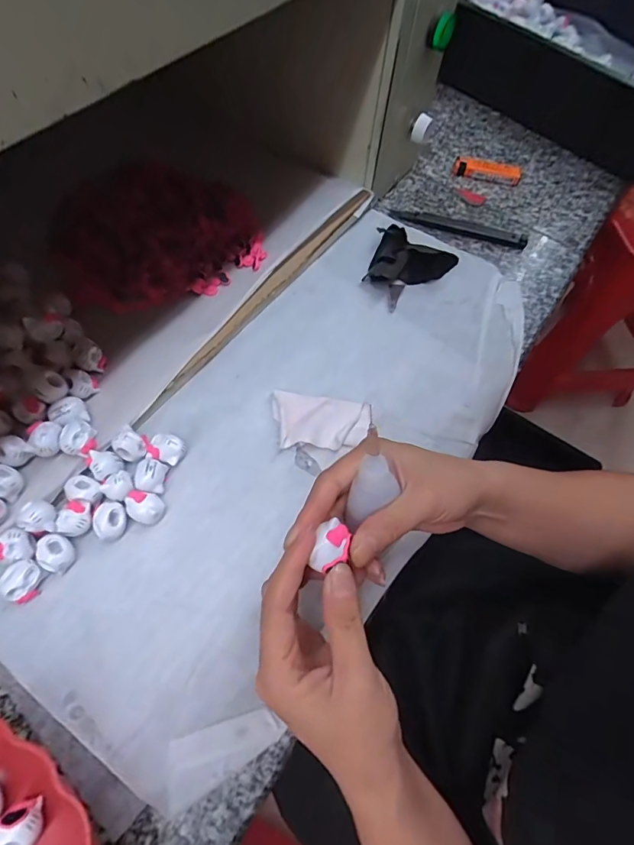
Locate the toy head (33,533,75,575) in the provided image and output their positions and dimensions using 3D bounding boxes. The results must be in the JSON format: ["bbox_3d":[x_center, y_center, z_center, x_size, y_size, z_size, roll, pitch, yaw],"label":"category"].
[{"bbox_3d":[-0.174,0.088,0.286,0.020,0.021,0.024,-36,70,-19],"label":"toy head"}]

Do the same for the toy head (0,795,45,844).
[{"bbox_3d":[-0.156,0.212,0.223,0.024,0.022,0.023,-8,64,-7],"label":"toy head"}]

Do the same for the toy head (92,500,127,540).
[{"bbox_3d":[-0.143,0.070,0.300,0.025,0.018,0.023,40,68,16],"label":"toy head"}]

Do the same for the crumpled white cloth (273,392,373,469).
[{"bbox_3d":[0.002,0.004,0.349,0.079,0.008,0.057,9,63,2],"label":"crumpled white cloth"}]

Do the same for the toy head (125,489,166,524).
[{"bbox_3d":[-0.120,0.061,0.304,0.026,0.019,0.021,13,63,3],"label":"toy head"}]

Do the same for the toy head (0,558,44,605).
[{"bbox_3d":[-0.191,0.102,0.279,0.021,0.016,0.025,21,64,7],"label":"toy head"}]

